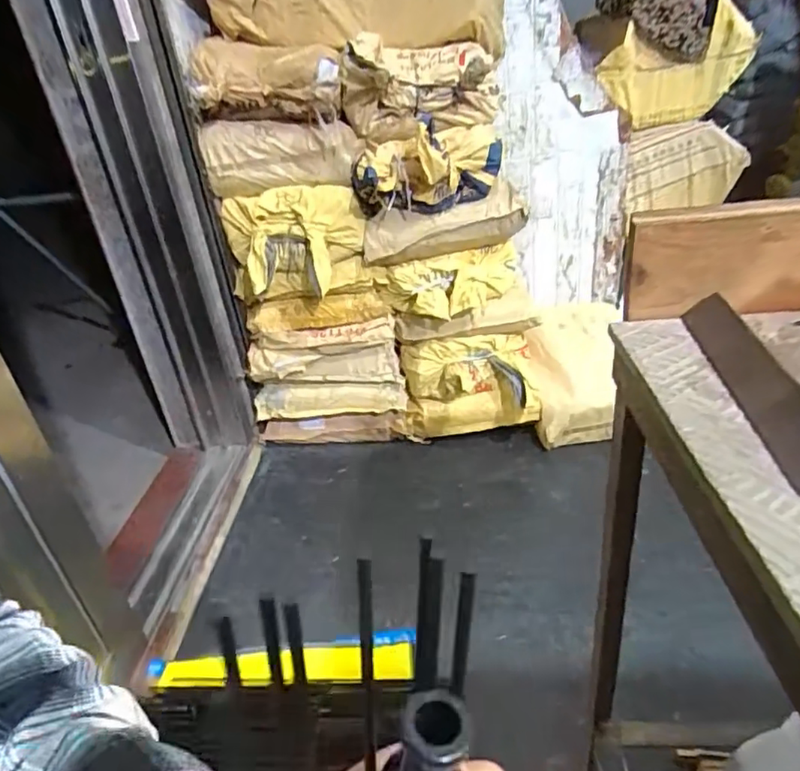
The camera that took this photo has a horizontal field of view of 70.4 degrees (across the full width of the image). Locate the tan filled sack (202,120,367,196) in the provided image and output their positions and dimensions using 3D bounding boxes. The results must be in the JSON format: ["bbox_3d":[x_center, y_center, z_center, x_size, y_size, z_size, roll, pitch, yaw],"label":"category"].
[{"bbox_3d":[-0.312,-0.608,1.499,0.418,0.164,0.103,3,31,18],"label":"tan filled sack"}]

